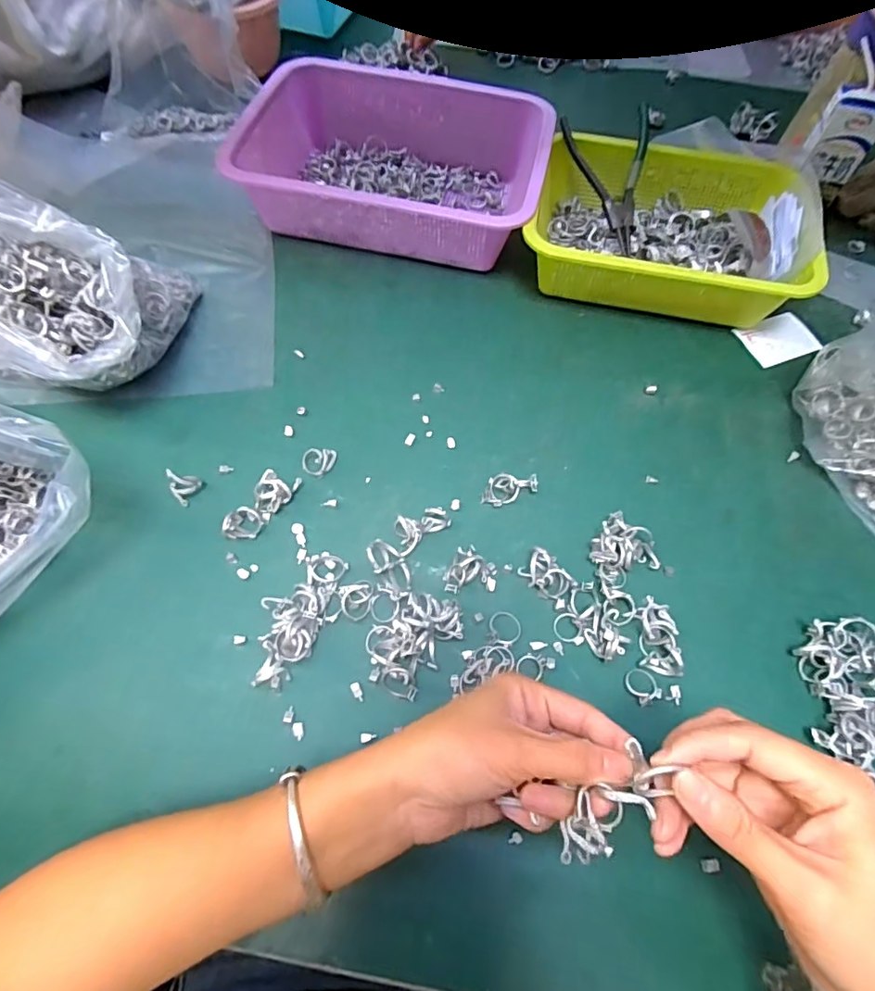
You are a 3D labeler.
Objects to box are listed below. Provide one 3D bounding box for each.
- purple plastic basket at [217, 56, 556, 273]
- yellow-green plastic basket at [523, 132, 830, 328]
[{"bbox_3d":[-0.040,-0.348,0.570,0.295,0.087,0.205,9,60,3],"label":"purple plastic basket"},{"bbox_3d":[0.226,-0.264,0.538,0.248,0.081,0.176,11,60,4],"label":"yellow-green plastic basket"}]

